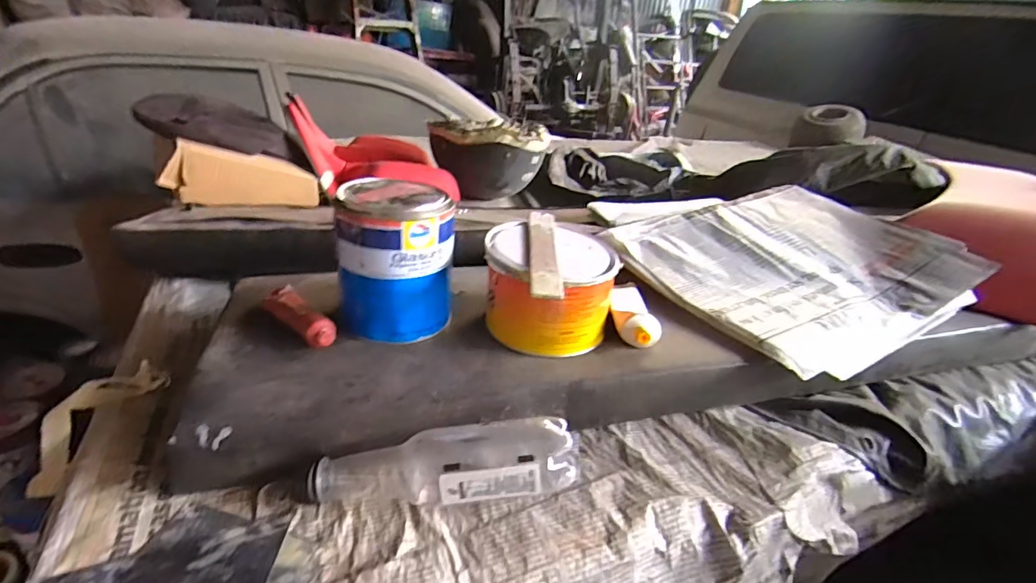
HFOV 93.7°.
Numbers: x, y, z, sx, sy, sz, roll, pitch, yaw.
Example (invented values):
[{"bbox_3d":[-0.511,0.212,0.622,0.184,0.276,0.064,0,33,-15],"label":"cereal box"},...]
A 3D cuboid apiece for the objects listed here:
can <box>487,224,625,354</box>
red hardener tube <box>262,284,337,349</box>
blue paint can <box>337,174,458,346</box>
[{"bbox_3d":[0.031,-0.004,0.459,0.117,0.086,0.107,1,29,2],"label":"can"},{"bbox_3d":[-0.201,0.019,0.441,0.030,0.018,0.109,-24,37,-38],"label":"red hardener tube"},{"bbox_3d":[-0.108,-0.030,0.442,0.099,0.122,0.087,-3,29,-7],"label":"blue paint can"}]

